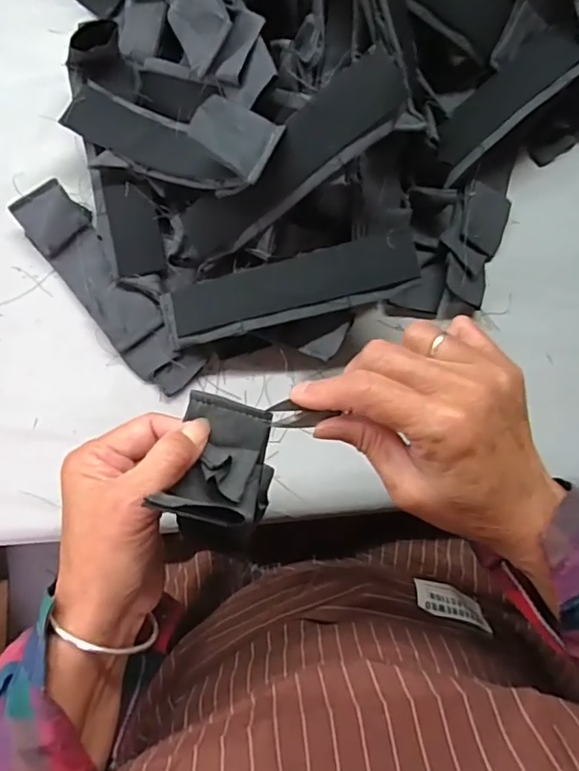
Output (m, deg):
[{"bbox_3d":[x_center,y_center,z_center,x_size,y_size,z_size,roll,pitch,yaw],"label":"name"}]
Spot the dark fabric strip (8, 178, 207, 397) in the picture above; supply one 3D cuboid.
[{"bbox_3d":[-0.144,-0.076,0.430,0.047,0.025,0.192,-39,83,-8],"label":"dark fabric strip"}]

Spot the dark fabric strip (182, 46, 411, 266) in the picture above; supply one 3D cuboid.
[{"bbox_3d":[-0.004,-0.147,0.365,0.181,0.019,0.040,-28,79,36],"label":"dark fabric strip"}]

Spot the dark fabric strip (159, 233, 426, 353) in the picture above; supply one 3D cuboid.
[{"bbox_3d":[-0.003,-0.072,0.400,0.191,0.014,0.048,-13,80,10],"label":"dark fabric strip"}]

